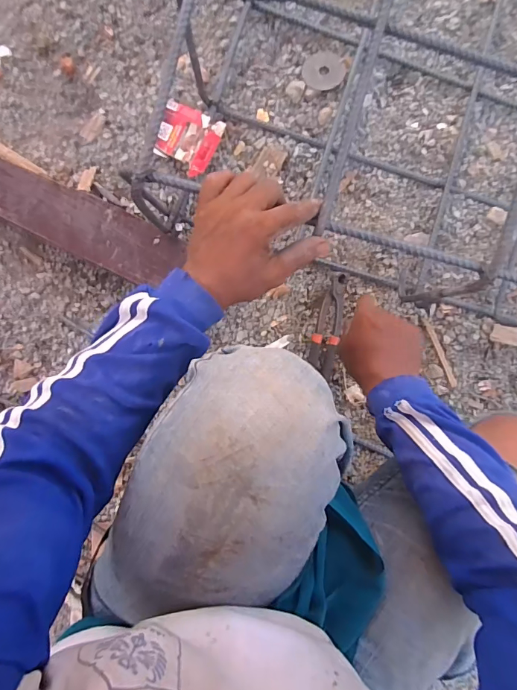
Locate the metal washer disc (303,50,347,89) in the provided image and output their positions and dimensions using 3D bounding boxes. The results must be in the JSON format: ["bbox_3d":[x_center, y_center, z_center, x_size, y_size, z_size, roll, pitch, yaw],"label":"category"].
[{"bbox_3d":[0.100,-0.420,0.638,0.064,0.004,0.065,-1,81,6],"label":"metal washer disc"}]

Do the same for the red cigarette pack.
[{"bbox_3d":[-0.108,-0.311,0.631,0.095,0.037,0.091,25,95,-1],"label":"red cigarette pack"}]

